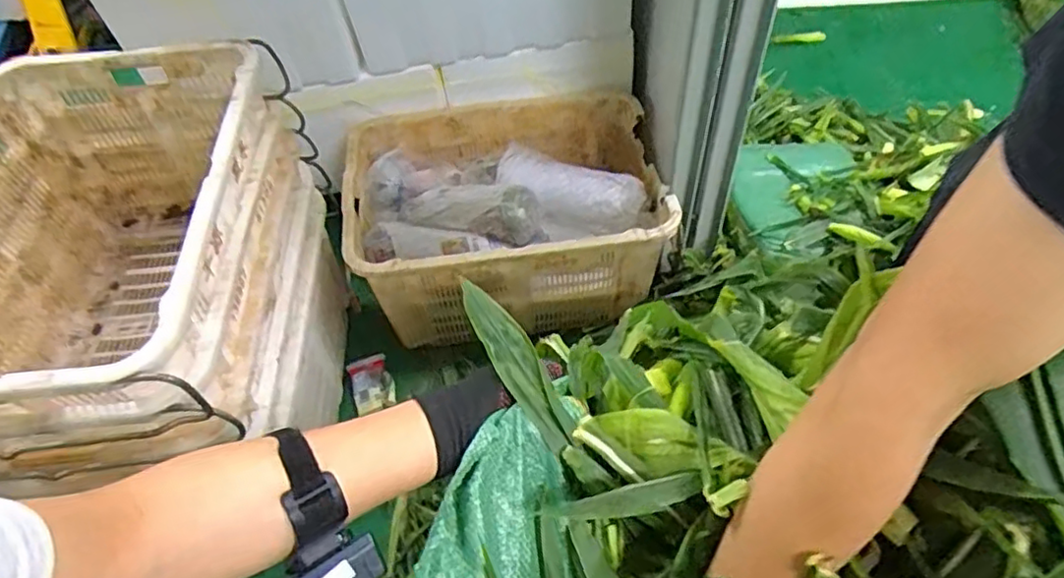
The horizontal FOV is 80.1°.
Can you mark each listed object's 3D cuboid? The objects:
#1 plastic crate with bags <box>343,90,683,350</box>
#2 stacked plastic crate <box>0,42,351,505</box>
[{"bbox_3d":[-0.057,-0.160,1.409,0.651,0.297,0.428,-5,53,0],"label":"plastic crate with bags"},{"bbox_3d":[-0.695,-0.037,1.087,0.553,0.432,0.734,-3,53,2],"label":"stacked plastic crate"}]

